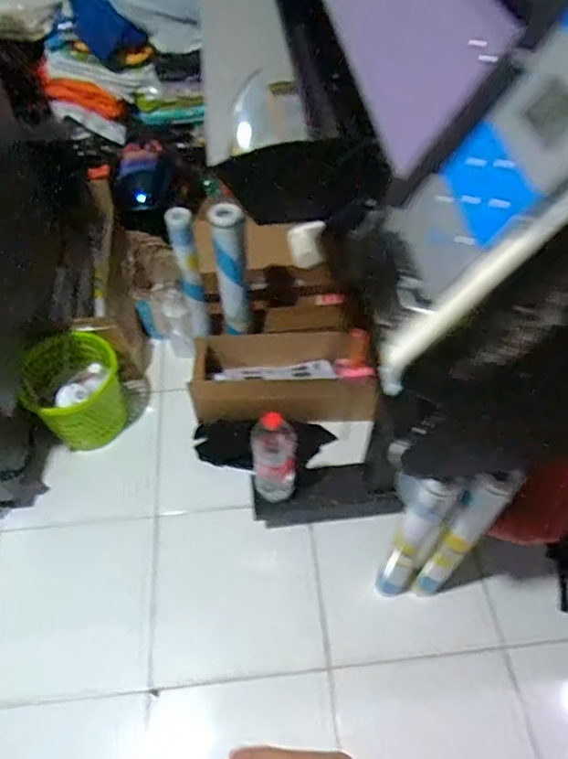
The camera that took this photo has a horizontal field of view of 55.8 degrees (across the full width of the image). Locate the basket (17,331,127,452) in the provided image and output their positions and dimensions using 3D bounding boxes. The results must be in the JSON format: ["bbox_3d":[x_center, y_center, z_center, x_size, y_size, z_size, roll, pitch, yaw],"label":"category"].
[{"bbox_3d":[-0.568,0.027,1.470,0.285,0.237,0.252,37,61,23],"label":"basket"}]

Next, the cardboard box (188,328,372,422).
[{"bbox_3d":[-0.003,-0.010,1.507,0.500,0.165,0.201,1,53,-1],"label":"cardboard box"}]

